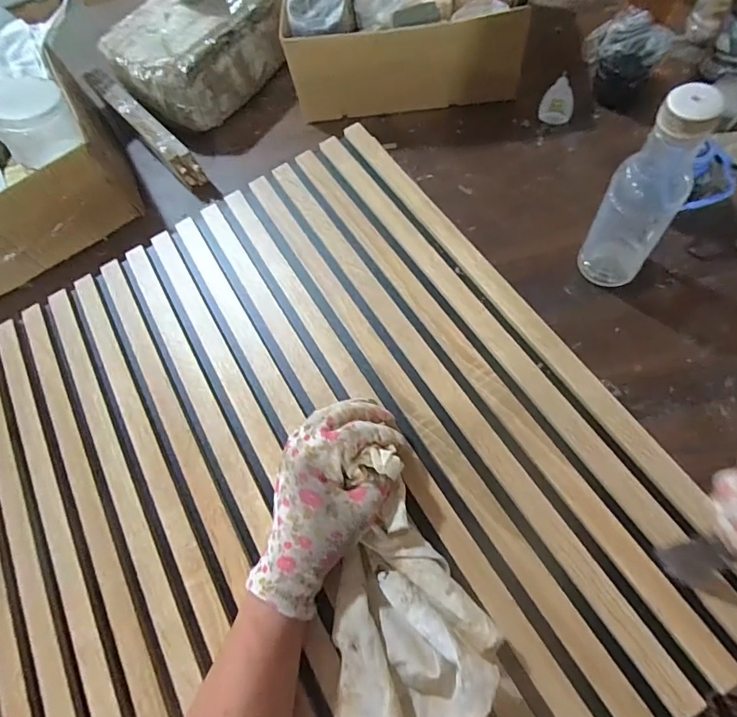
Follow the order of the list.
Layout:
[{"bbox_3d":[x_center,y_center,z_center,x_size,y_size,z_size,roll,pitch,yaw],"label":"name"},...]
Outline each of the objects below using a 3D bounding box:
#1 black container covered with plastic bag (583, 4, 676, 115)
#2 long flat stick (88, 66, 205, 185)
[{"bbox_3d":[0.326,-0.387,0.585,0.074,0.070,0.096,-18,64,2],"label":"black container covered with plastic bag"},{"bbox_3d":[-0.339,-0.347,0.692,0.030,0.060,0.285,-43,66,-9],"label":"long flat stick"}]

